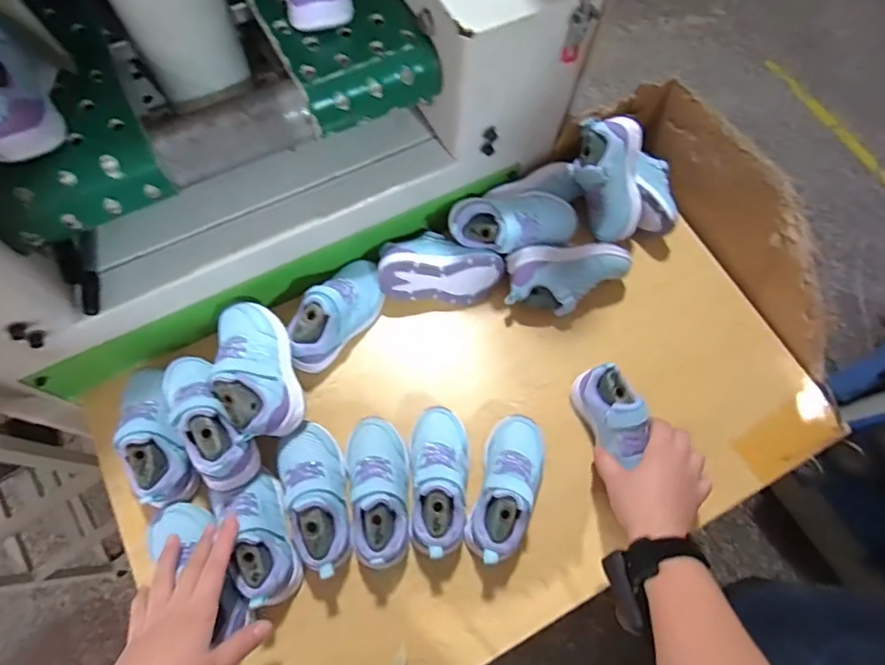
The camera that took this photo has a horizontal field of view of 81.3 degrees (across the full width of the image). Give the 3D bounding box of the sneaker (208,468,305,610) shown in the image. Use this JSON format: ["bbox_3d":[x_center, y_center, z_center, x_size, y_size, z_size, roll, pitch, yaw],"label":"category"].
[{"bbox_3d":[-0.188,0.210,0.524,0.061,0.065,0.125,-26,73,-11],"label":"sneaker"}]

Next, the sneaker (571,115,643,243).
[{"bbox_3d":[0.210,-0.198,0.671,0.087,0.067,0.153,-2,105,-16],"label":"sneaker"}]

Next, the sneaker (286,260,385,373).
[{"bbox_3d":[-0.128,-0.025,0.618,0.060,0.075,0.147,35,72,10],"label":"sneaker"}]

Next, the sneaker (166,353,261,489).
[{"bbox_3d":[-0.248,0.085,0.535,0.065,0.063,0.156,-26,73,-11],"label":"sneaker"}]

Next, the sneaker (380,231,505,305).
[{"bbox_3d":[-0.003,-0.088,0.651,0.151,0.061,0.083,-5,70,-4],"label":"sneaker"}]

